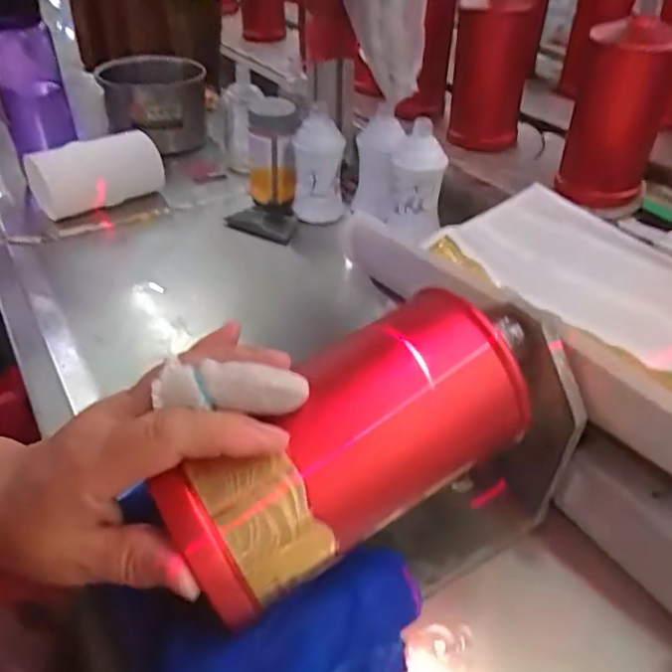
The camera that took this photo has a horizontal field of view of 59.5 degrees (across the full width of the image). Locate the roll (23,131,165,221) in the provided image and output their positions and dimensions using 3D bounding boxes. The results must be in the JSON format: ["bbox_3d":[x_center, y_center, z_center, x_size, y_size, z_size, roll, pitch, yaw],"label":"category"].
[{"bbox_3d":[-0.273,-0.185,0.674,0.145,0.059,0.057,-18,44,-21],"label":"roll"}]

